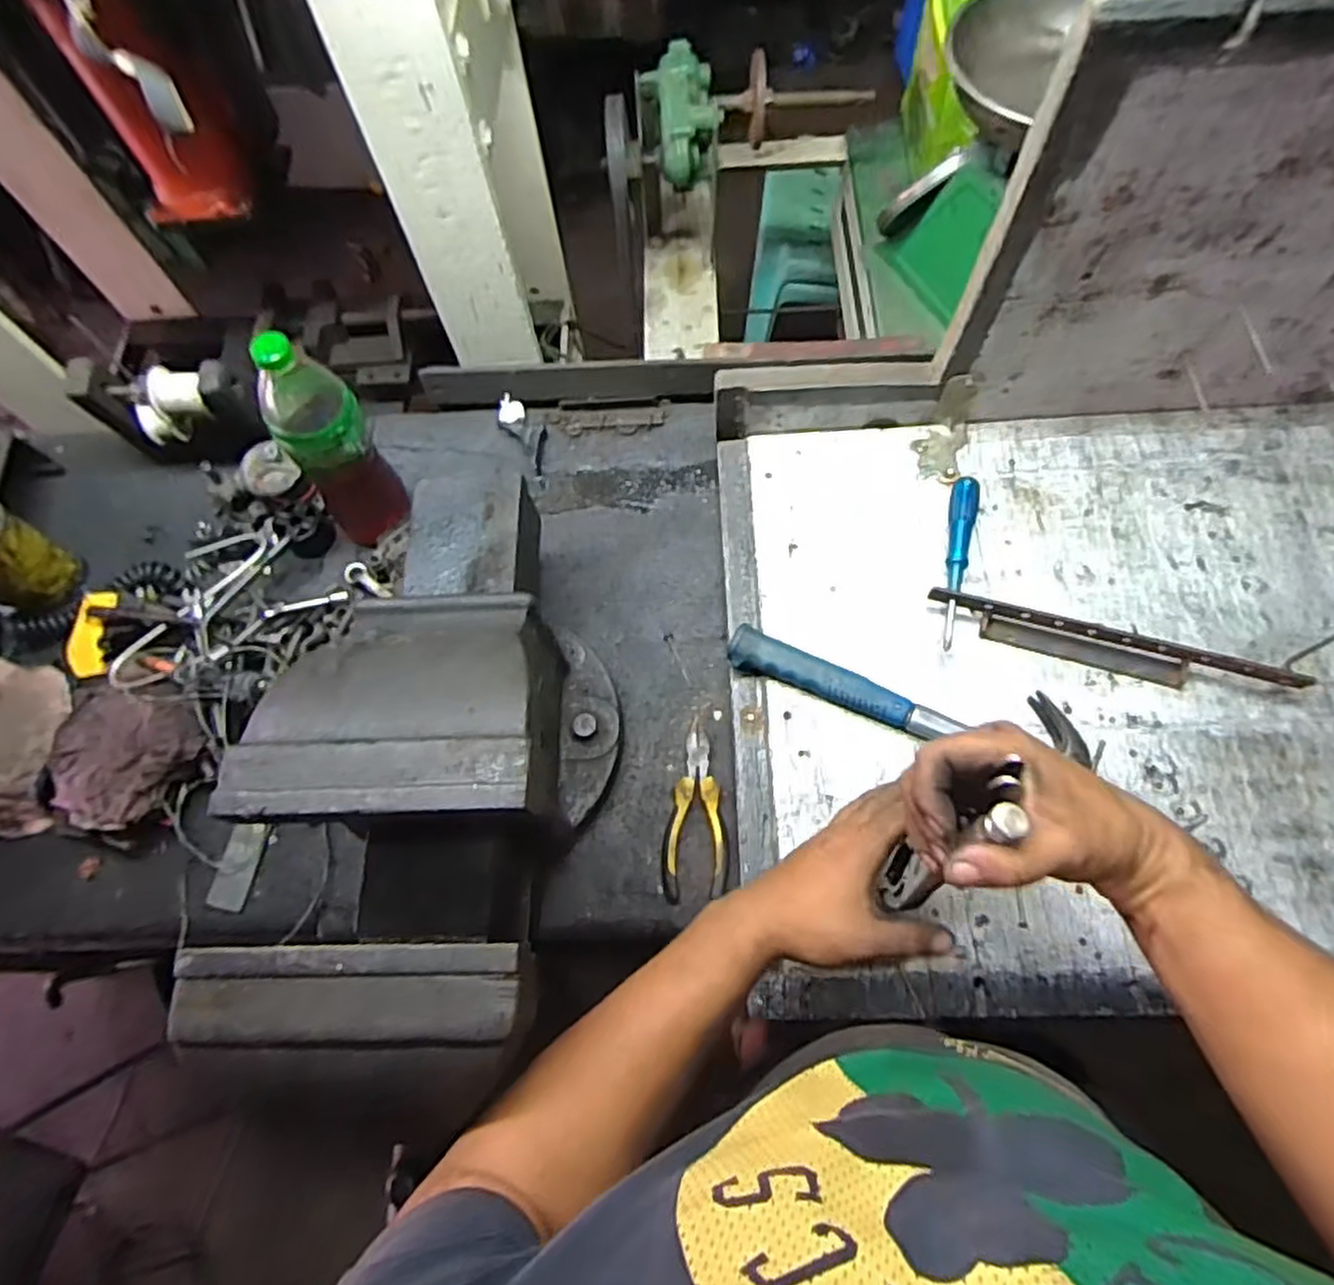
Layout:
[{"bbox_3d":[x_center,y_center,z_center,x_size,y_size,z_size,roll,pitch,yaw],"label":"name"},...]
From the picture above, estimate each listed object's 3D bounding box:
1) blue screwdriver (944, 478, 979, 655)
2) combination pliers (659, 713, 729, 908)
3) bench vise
[{"bbox_3d":[0.289,-0.079,0.739,0.027,0.021,0.192,10,69,7],"label":"blue screwdriver"},{"bbox_3d":[0.030,0.154,0.699,0.059,0.012,0.162,3,68,4],"label":"combination pliers"},{"bbox_3d":[-0.162,0.075,0.590,0.205,0.246,0.489,4,68,4],"label":"bench vise"}]

